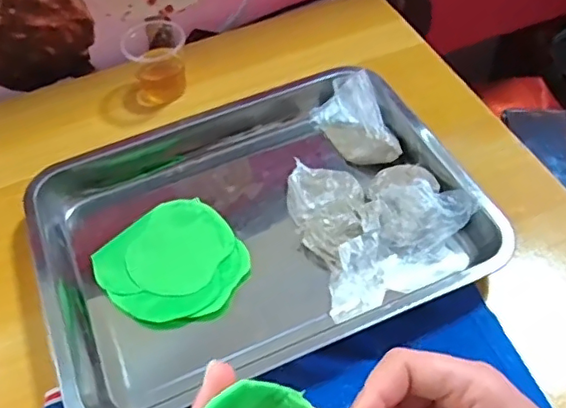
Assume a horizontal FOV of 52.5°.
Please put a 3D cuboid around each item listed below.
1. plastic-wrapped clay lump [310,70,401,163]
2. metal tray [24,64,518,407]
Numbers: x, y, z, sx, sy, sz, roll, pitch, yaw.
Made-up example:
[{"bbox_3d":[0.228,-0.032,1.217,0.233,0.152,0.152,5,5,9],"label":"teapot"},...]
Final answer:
[{"bbox_3d":[0.073,-0.077,0.551,0.045,0.049,0.098,-23,57,-15],"label":"plastic-wrapped clay lump"},{"bbox_3d":[-0.031,0.004,0.506,0.356,0.057,0.299,-21,55,-12],"label":"metal tray"}]

